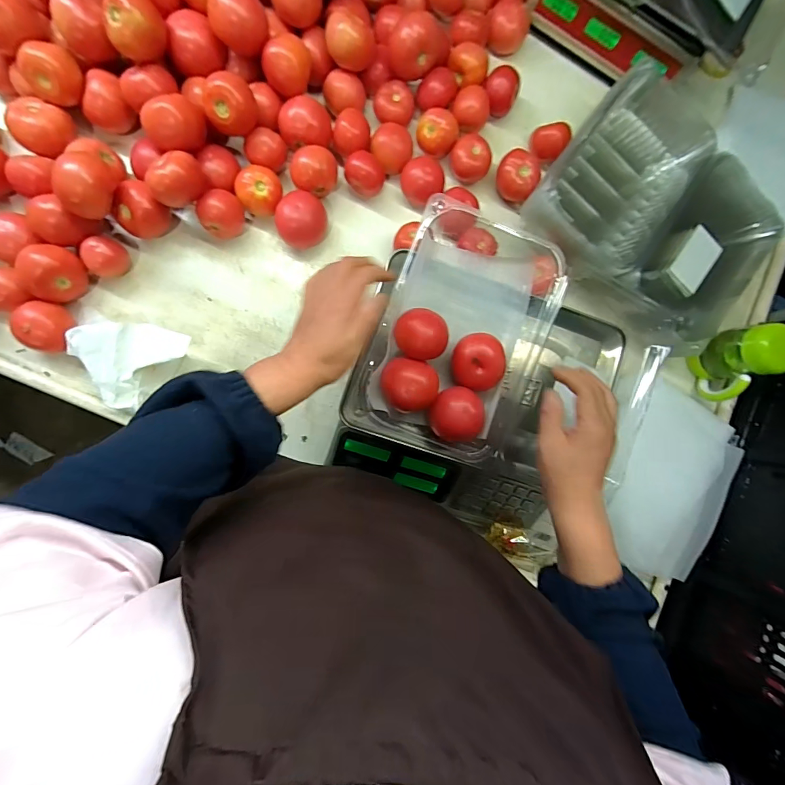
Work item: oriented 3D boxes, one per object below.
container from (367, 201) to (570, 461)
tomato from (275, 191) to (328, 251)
[{"bbox_3d":[0.090,-0.071,0.478,0.194,0.076,0.278,20,87,-4],"label":"container"},{"bbox_3d":[-0.138,-0.261,0.589,0.073,0.056,0.069,9,88,-5],"label":"tomato"}]

